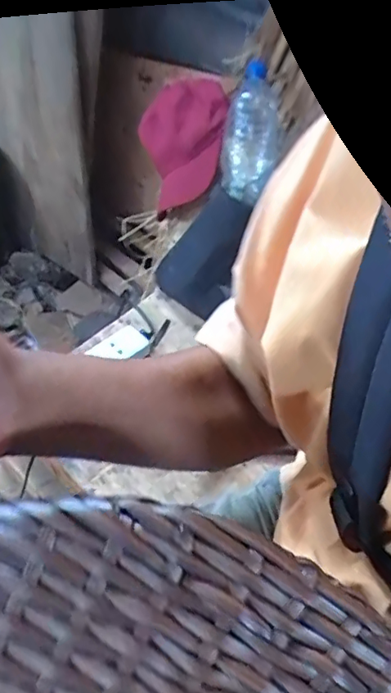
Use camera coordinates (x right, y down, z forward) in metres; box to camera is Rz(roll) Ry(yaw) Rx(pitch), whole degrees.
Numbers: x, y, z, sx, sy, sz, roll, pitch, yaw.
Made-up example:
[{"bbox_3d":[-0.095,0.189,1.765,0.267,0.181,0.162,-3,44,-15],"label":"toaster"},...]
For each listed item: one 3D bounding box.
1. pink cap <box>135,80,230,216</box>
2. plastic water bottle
[{"bbox_3d":[-0.006,-0.328,0.918,0.142,0.115,0.187,-12,86,14],"label":"pink cap"},{"bbox_3d":[0.084,-0.308,0.803,0.082,0.062,0.231,11,77,3],"label":"plastic water bottle"}]

